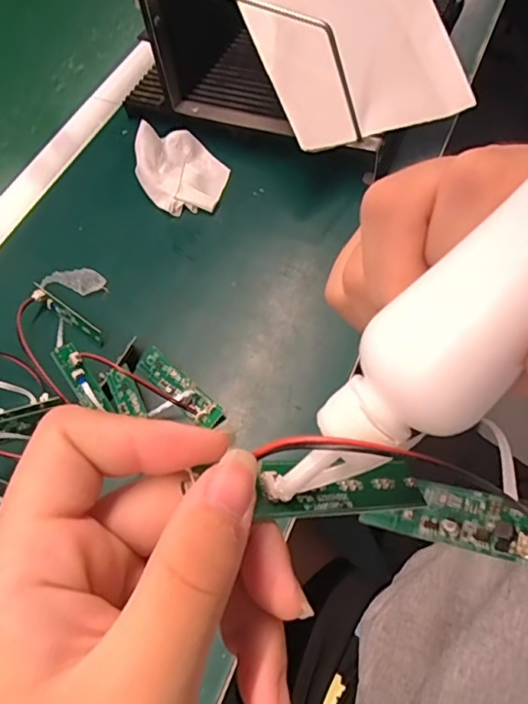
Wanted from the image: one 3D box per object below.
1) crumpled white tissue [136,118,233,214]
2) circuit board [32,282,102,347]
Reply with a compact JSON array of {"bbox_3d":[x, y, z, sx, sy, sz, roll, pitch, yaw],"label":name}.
[{"bbox_3d":[-0.080,-0.180,0.517,0.086,0.041,0.090,-11,60,-3],"label":"crumpled white tissue"},{"bbox_3d":[-0.168,-0.034,0.451,0.080,0.013,0.013,33,67,20],"label":"circuit board"}]

